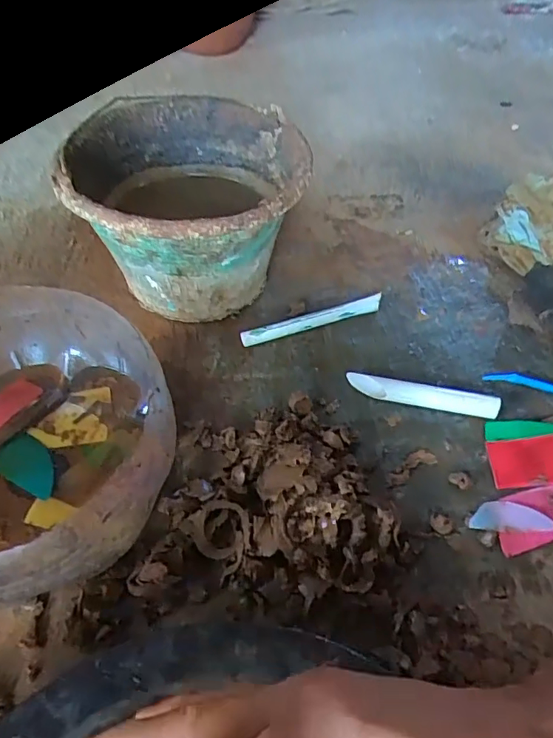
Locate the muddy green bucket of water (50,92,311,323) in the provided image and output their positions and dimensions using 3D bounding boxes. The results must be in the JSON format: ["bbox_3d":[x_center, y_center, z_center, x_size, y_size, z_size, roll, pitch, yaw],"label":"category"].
[{"bbox_3d":[-0.099,-0.177,0.615,0.239,0.175,0.275,-8,51,-8],"label":"muddy green bucket of water"}]

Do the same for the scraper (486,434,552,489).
[{"bbox_3d":[0.242,0.087,0.499,0.078,0.005,0.046,-3,68,-6],"label":"scraper"}]

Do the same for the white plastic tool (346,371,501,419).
[{"bbox_3d":[0.150,0.027,0.542,0.150,0.024,0.018,12,51,8],"label":"white plastic tool"}]

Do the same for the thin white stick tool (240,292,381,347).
[{"bbox_3d":[0.045,-0.057,0.613,0.177,0.022,0.017,-17,53,-15],"label":"thin white stick tool"}]

